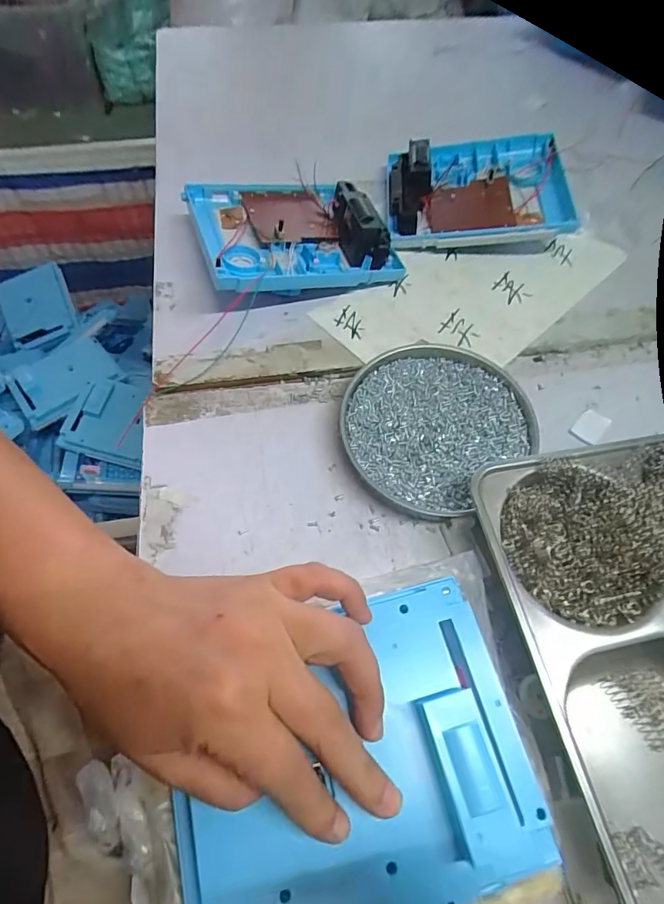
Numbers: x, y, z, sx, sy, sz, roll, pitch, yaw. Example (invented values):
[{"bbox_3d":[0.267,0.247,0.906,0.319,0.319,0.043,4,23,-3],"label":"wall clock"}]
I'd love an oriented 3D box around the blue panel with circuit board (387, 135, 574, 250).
[{"bbox_3d":[0.136,-0.251,0.456,0.163,0.040,0.140,5,62,1],"label":"blue panel with circuit board"}]

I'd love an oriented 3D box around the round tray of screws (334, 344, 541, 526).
[{"bbox_3d":[0.073,-0.021,0.348,0.131,0.017,0.123,1,62,-1],"label":"round tray of screws"}]

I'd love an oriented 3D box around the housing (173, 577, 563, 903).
[{"bbox_3d":[0.008,0.136,0.212,0.158,0.025,0.122,-14,63,-9],"label":"housing"}]

